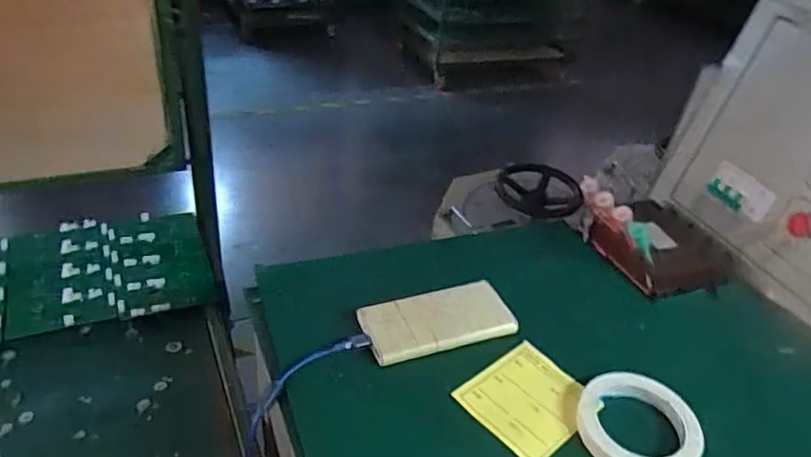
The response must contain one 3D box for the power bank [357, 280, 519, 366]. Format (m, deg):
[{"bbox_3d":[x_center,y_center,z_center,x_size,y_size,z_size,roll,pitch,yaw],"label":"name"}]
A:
[{"bbox_3d":[0.033,0.094,0.624,0.150,0.013,0.071,-9,38,-21],"label":"power bank"}]

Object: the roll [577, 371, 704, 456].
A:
[{"bbox_3d":[0.201,0.173,0.535,0.101,0.025,0.104,4,35,-3],"label":"roll"}]

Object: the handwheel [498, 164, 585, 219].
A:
[{"bbox_3d":[0.261,-0.074,1.194,0.159,0.043,0.159,15,36,12],"label":"handwheel"}]

